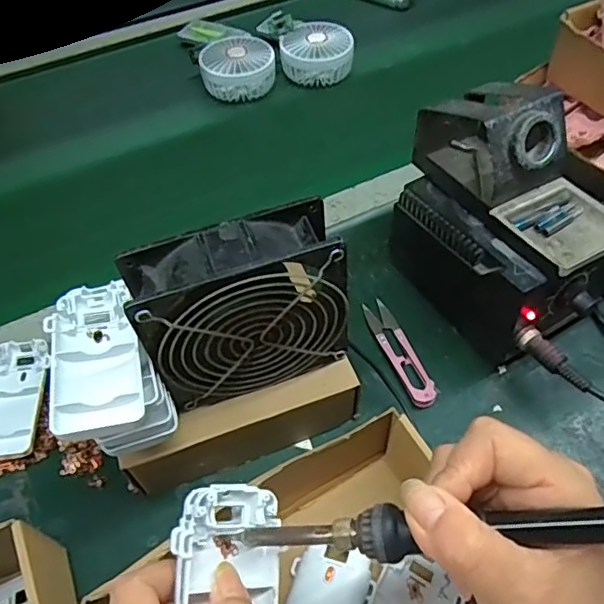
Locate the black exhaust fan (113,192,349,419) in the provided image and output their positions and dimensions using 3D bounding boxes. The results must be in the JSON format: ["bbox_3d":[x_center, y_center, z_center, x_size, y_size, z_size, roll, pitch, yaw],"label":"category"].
[{"bbox_3d":[-0.034,0.007,0.338,0.117,0.114,0.043,-16,54,-10],"label":"black exhaust fan"}]

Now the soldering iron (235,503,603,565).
[{"bbox_3d":[0.069,0.092,0.222,0.201,0.014,0.020,-9,52,15],"label":"soldering iron"}]

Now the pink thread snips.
[{"bbox_3d":[0.078,0.038,0.447,0.023,0.012,0.103,-17,54,-11],"label":"pink thread snips"}]

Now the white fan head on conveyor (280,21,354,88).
[{"bbox_3d":[0.019,-0.302,0.684,0.086,0.041,0.073,0,53,2],"label":"white fan head on conveyor"}]

